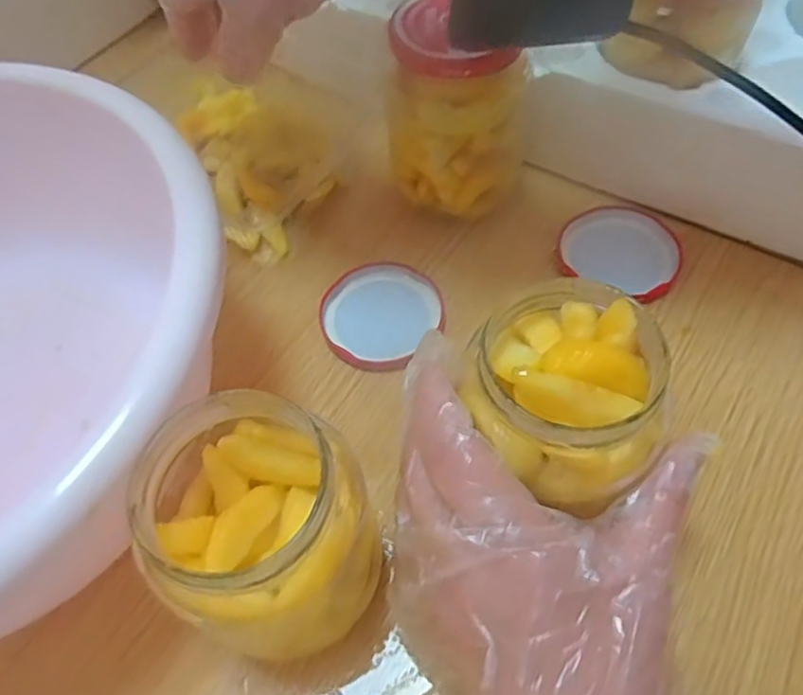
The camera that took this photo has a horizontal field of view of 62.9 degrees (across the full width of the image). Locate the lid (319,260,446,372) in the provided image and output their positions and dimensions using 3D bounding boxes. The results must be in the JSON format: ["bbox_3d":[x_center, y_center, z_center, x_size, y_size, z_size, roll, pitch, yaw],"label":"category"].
[{"bbox_3d":[-0.013,-0.021,0.384,0.064,0.006,0.071,35,66,22],"label":"lid"}]

